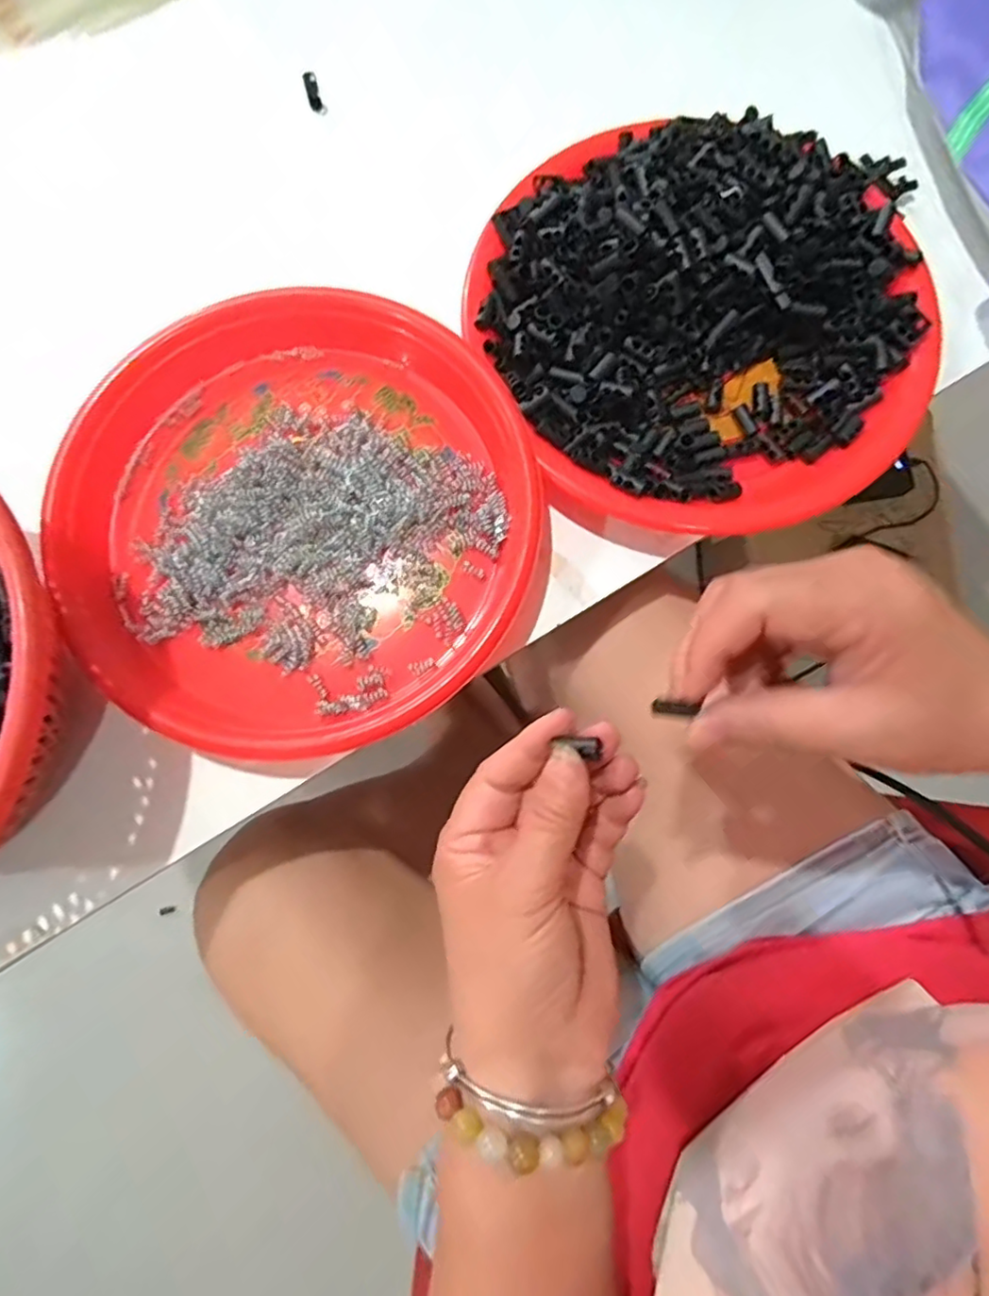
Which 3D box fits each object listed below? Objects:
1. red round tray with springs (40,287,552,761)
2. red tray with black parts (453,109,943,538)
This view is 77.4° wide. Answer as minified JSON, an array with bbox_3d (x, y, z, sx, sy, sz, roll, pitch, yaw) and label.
[{"bbox_3d":[-0.109,-0.075,0.335,0.243,0.029,0.253,0,79,1],"label":"red round tray with springs"},{"bbox_3d":[0.121,-0.190,0.343,0.252,0.046,0.252,-28,80,-5],"label":"red tray with black parts"}]

